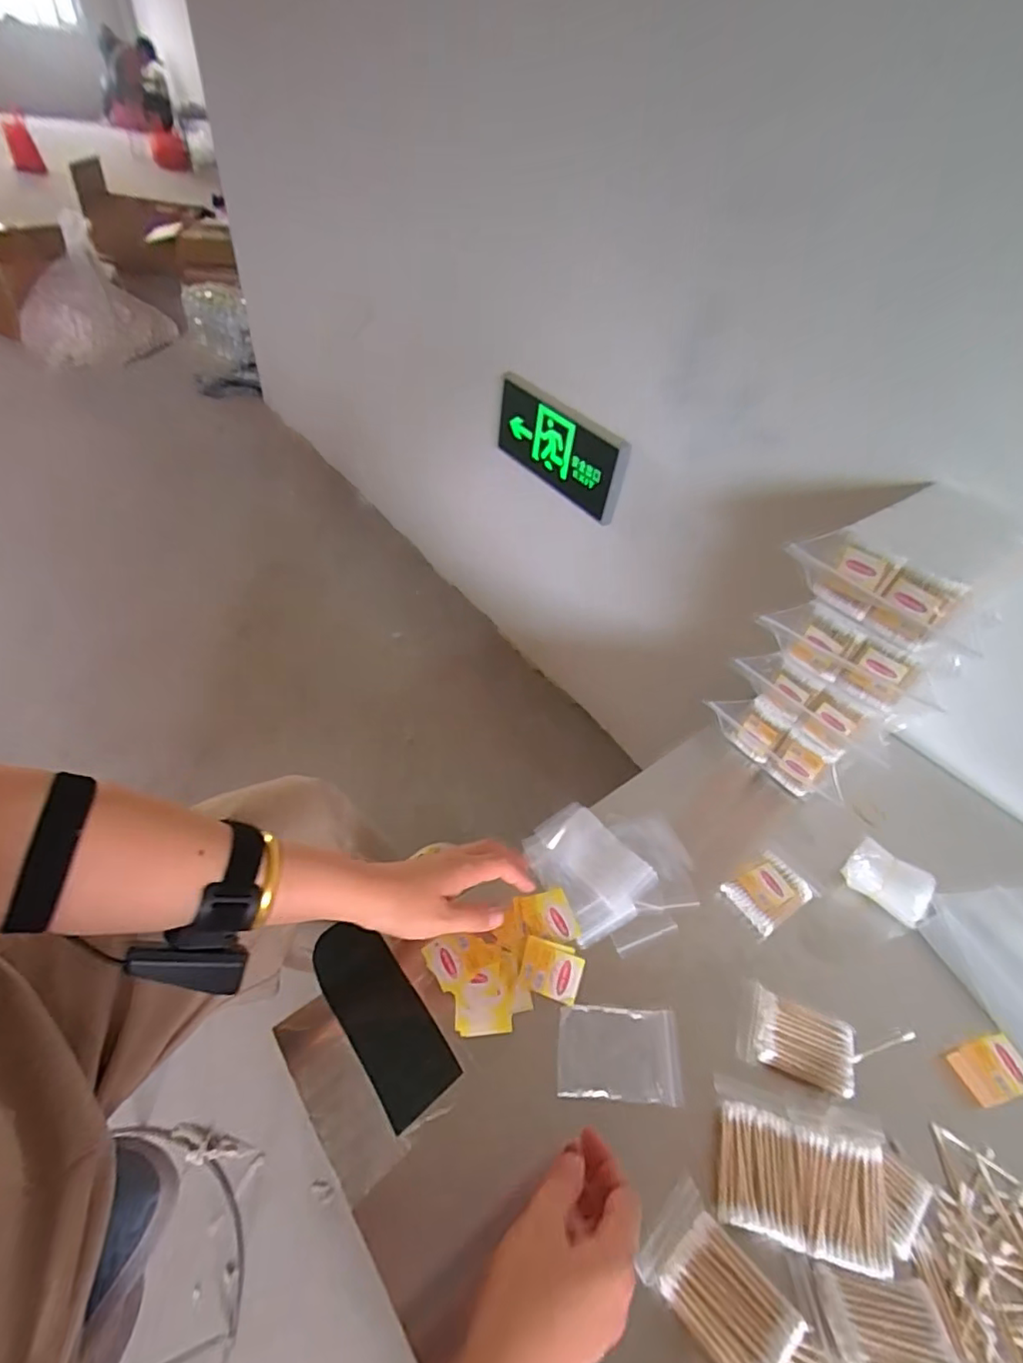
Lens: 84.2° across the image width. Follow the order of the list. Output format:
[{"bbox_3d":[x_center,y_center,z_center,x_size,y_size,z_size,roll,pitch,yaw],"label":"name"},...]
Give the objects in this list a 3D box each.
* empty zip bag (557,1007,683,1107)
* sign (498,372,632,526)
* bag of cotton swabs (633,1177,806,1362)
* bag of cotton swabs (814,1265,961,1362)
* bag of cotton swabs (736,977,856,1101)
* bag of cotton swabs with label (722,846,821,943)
[{"bbox_3d":[0.089,0.311,0.474,0.099,0.005,0.065,6,46,-2],"label":"empty zip bag"},{"bbox_3d":[0.083,-0.438,1.065,0.034,0.153,0.335,-25,55,-29],"label":"sign"},{"bbox_3d":[0.135,0.396,0.370,0.060,0.009,0.090,-29,36,-31],"label":"bag of cotton swabs"},{"bbox_3d":[0.245,0.422,0.366,0.079,0.018,0.052,6,27,3],"label":"bag of cotton swabs"},{"bbox_3d":[0.246,0.308,0.484,0.088,0.016,0.065,24,48,15],"label":"bag of cotton swabs"},{"bbox_3d":[0.263,0.216,0.581,0.079,0.026,0.058,-22,53,-26],"label":"bag of cotton swabs with label"}]

